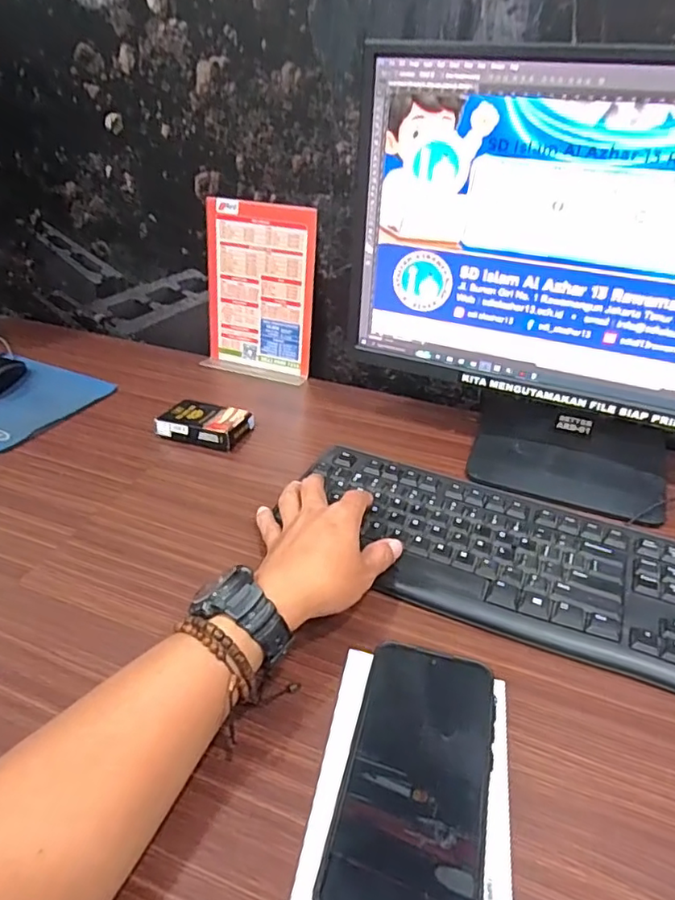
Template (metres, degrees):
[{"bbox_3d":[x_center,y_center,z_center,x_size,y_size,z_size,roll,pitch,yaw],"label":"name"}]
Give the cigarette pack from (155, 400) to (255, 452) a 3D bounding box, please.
[{"bbox_3d":[-0.146,-0.030,0.627,0.091,0.022,0.067,11,35,12],"label":"cigarette pack"}]

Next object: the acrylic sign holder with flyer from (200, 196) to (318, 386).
[{"bbox_3d":[-0.105,-0.200,0.727,0.151,0.207,0.048,13,36,16],"label":"acrylic sign holder with flyer"}]

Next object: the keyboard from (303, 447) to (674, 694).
[{"bbox_3d":[0.167,0.091,0.459,0.418,0.034,0.162,19,38,23],"label":"keyboard"}]

